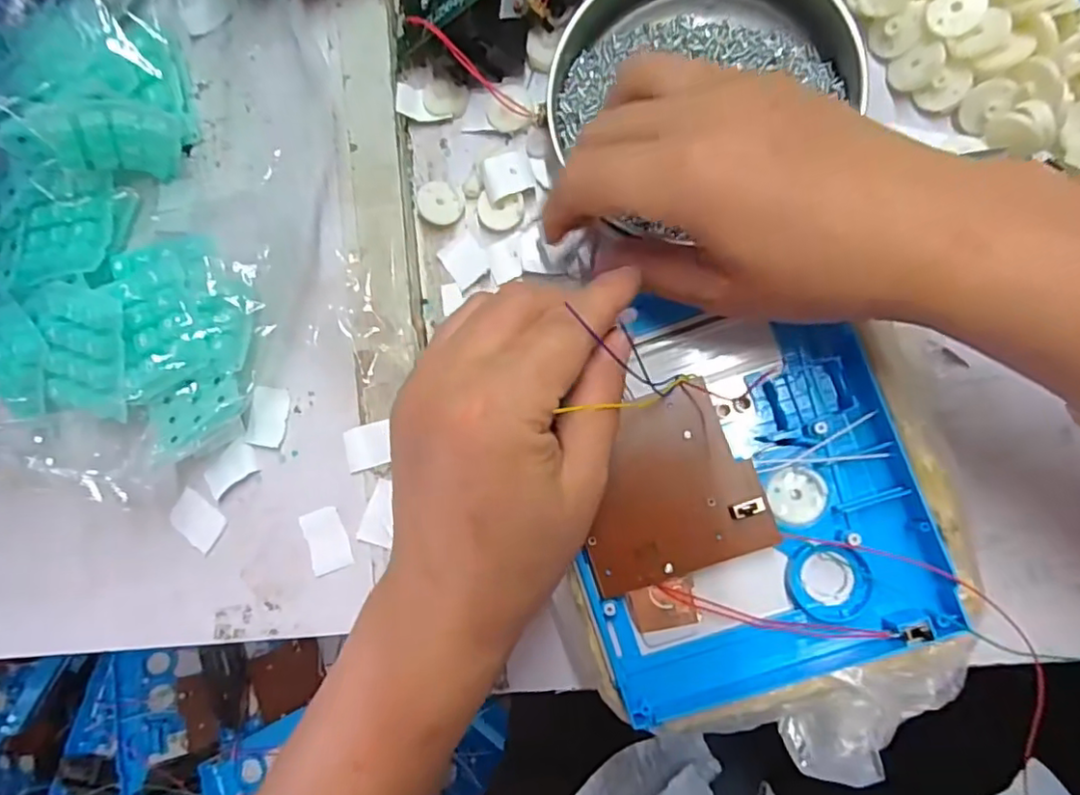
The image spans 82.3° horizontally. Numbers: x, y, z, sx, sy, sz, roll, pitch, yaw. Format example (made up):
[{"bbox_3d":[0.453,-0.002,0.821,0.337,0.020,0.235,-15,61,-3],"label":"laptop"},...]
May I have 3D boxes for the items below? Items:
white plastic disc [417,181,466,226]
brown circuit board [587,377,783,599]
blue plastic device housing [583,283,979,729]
[{"bbox_3d":[-0.050,-0.098,0.311,0.022,0.007,0.021,-1,85,8],"label":"white plastic disc"},{"bbox_3d":[0.049,0.037,0.250,0.071,0.010,0.068,-22,89,7],"label":"brown circuit board"},{"bbox_3d":[0.077,0.038,0.249,0.130,0.024,0.154,-20,89,7],"label":"blue plastic device housing"}]

